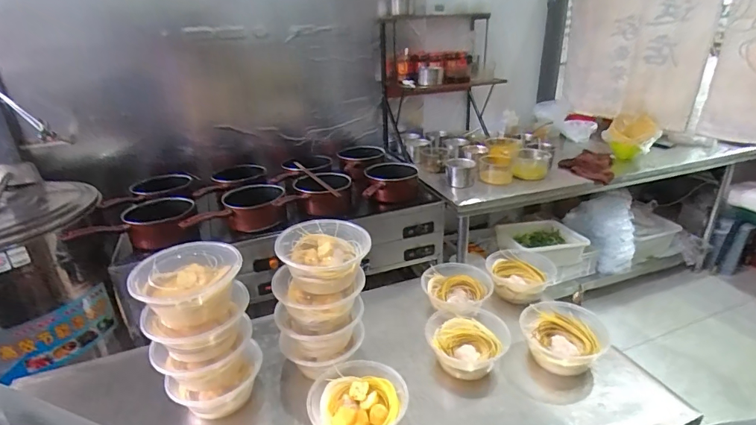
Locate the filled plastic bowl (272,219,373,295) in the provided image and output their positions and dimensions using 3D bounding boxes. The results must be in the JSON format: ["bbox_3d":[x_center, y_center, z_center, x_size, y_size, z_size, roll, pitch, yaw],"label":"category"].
[{"bbox_3d":[-0.097,0.078,0.779,0.156,0.074,0.147,-2,25,1],"label":"filled plastic bowl"}]

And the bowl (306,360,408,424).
[{"bbox_3d":[-0.033,0.346,0.733,0.162,0.078,0.151,-2,25,1],"label":"bowl"}]

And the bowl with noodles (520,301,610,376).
[{"bbox_3d":[0.395,0.259,0.885,0.167,0.065,0.166,-2,25,1],"label":"bowl with noodles"}]

